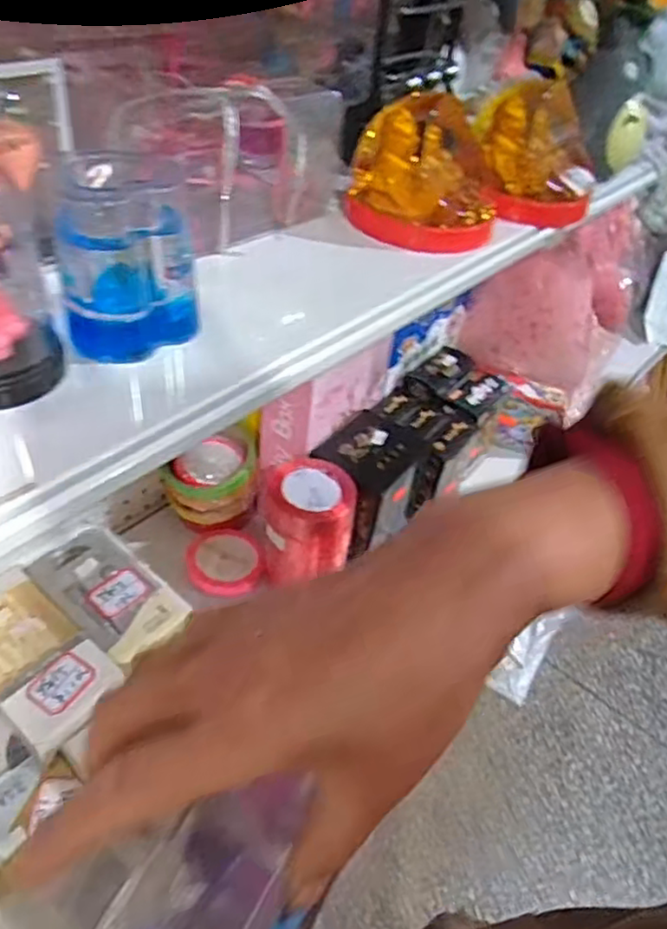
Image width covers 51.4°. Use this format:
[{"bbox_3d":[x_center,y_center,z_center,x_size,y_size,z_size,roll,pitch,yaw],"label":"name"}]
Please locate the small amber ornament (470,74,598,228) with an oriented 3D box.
[{"bbox_3d":[0.150,-0.225,0.505,0.092,0.081,0.062,1,43,-7],"label":"small amber ornament"}]

